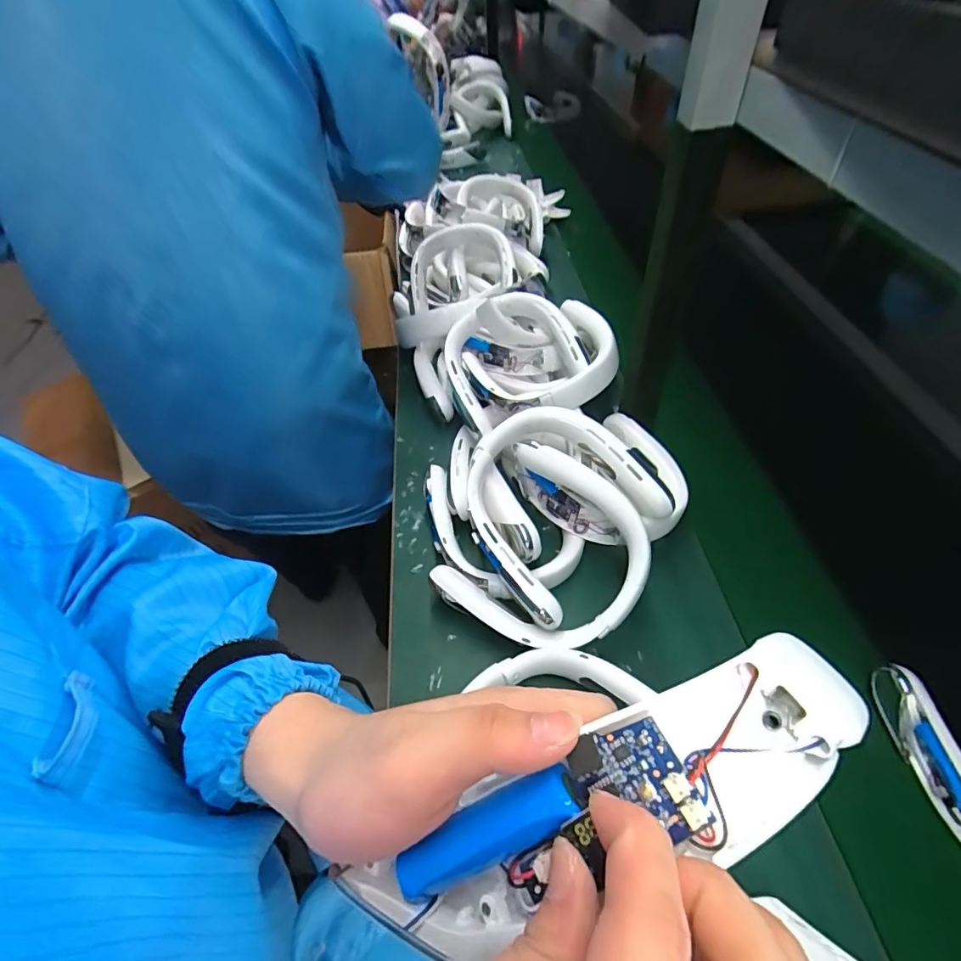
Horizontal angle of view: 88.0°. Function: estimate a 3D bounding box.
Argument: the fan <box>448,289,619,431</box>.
[{"bbox_3d":[0.064,-0.171,0.713,0.225,0.097,0.193,-6,49,0],"label":"fan"}]

